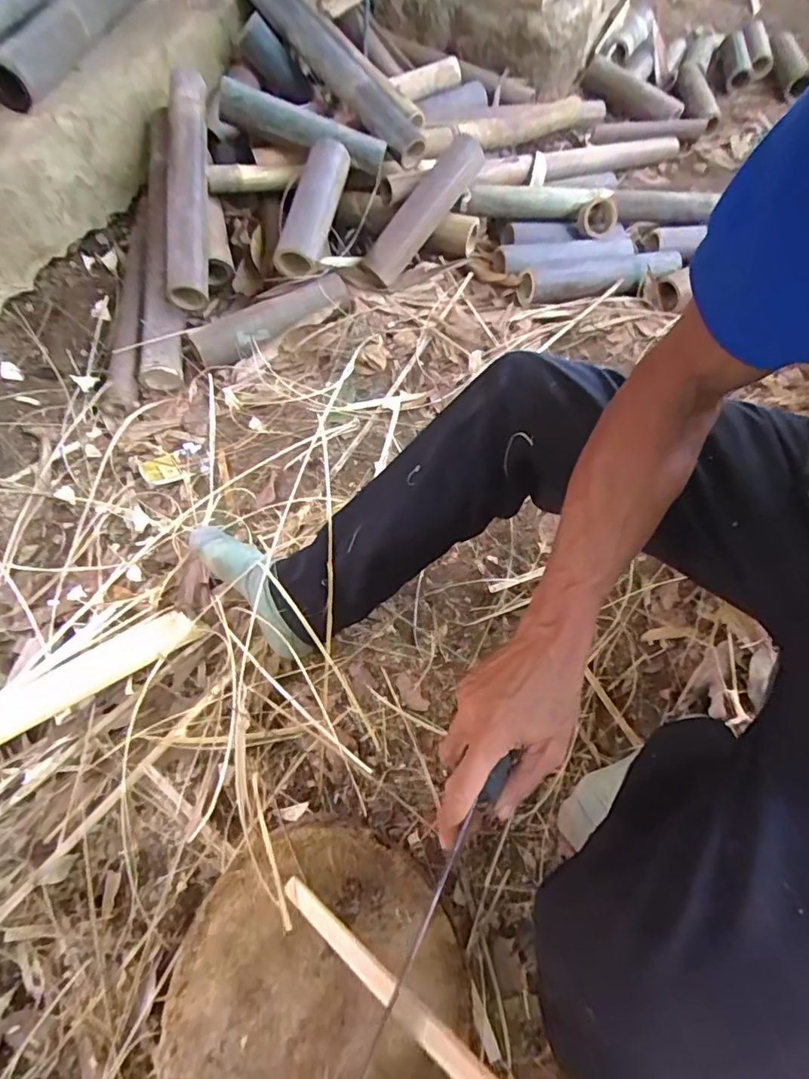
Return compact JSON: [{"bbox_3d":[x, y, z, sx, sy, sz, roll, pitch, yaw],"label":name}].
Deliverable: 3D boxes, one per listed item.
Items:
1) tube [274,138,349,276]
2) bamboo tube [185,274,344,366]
[{"bbox_3d":[-0.182,-0.670,1.081,0.086,0.094,0.299,11,61,4],"label":"tube"},{"bbox_3d":[-0.252,-0.428,1.046,0.325,0.067,0.062,-33,67,-19],"label":"bamboo tube"}]

